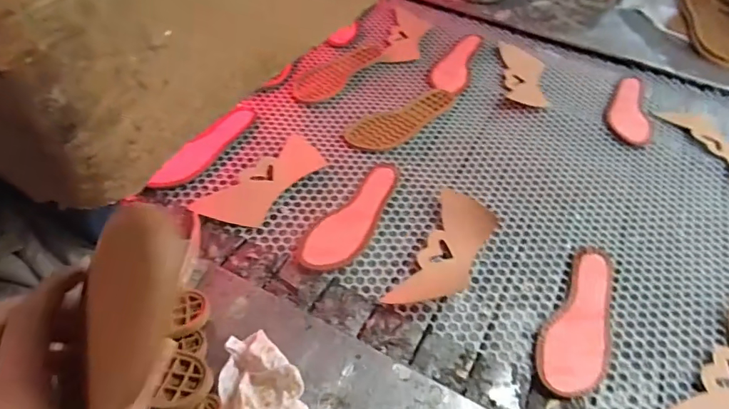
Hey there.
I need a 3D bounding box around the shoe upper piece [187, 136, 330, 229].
[{"bbox_3d":[-0.143,-0.035,0.689,0.090,0.010,0.203,29,52,20],"label":"shoe upper piece"}]

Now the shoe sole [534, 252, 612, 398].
[{"bbox_3d":[0.275,0.138,0.571,0.075,0.015,0.221,30,52,20],"label":"shoe sole"}]

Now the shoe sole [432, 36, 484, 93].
[{"bbox_3d":[0.183,-0.287,0.931,0.070,0.008,0.201,15,54,12],"label":"shoe sole"}]

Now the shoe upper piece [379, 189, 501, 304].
[{"bbox_3d":[0.114,0.063,0.622,0.087,0.011,0.209,22,50,14],"label":"shoe upper piece"}]

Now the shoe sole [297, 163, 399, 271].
[{"bbox_3d":[-0.010,0.007,0.654,0.076,0.023,0.226,25,50,16],"label":"shoe sole"}]

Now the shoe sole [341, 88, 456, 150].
[{"bbox_3d":[0.065,-0.153,0.812,0.227,0.010,0.086,-31,58,-29],"label":"shoe sole"}]

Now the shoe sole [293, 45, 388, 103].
[{"bbox_3d":[-0.050,-0.263,0.899,0.080,0.009,0.233,29,52,19],"label":"shoe sole"}]

